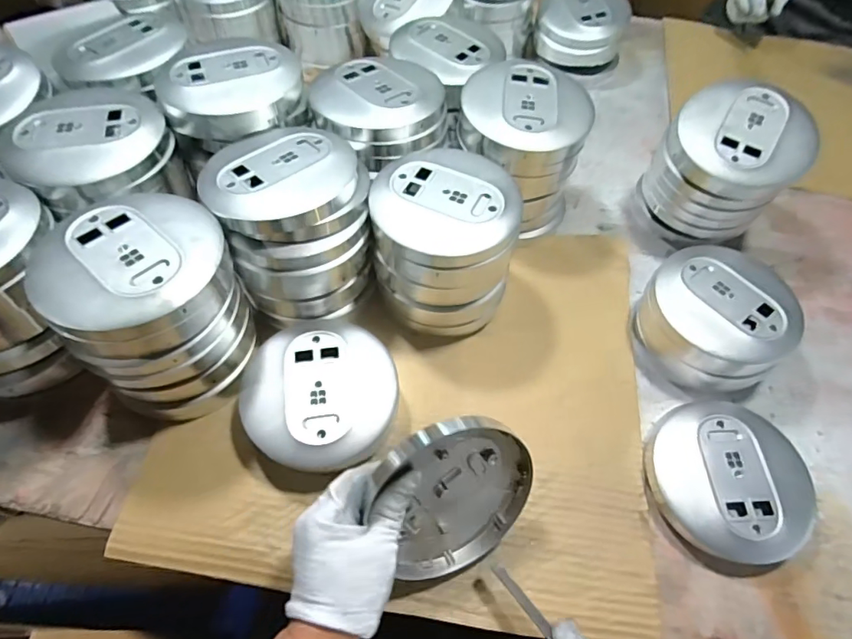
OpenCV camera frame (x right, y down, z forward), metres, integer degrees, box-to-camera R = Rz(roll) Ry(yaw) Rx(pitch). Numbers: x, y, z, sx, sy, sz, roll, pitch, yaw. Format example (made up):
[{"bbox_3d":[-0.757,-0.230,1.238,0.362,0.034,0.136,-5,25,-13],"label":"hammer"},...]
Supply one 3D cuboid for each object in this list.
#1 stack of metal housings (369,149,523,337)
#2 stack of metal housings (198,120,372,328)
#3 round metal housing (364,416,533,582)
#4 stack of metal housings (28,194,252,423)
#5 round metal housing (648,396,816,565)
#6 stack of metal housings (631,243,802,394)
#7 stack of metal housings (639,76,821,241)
[{"bbox_3d":[0.015,-0.072,0.490,0.134,0.139,0.139,-7,59,-8],"label":"stack of metal housings"},{"bbox_3d":[-0.123,-0.095,0.469,0.135,0.130,0.148,-19,62,-15],"label":"stack of metal housings"},{"bbox_3d":[0.022,0.139,0.381,0.119,0.120,0.028,-11,20,-18],"label":"round metal housing"},{"bbox_3d":[-0.224,-0.005,0.425,0.131,0.157,0.136,-16,61,-13],"label":"stack of metal housings"},{"bbox_3d":[0.268,0.141,0.437,0.129,0.032,0.131,2,58,-3],"label":"round metal housing"},{"bbox_3d":[0.291,0.000,0.499,0.132,0.078,0.139,-29,65,-20],"label":"stack of metal housings"},{"bbox_3d":[0.326,-0.161,0.557,0.121,0.160,0.121,-19,62,-15],"label":"stack of metal housings"}]

